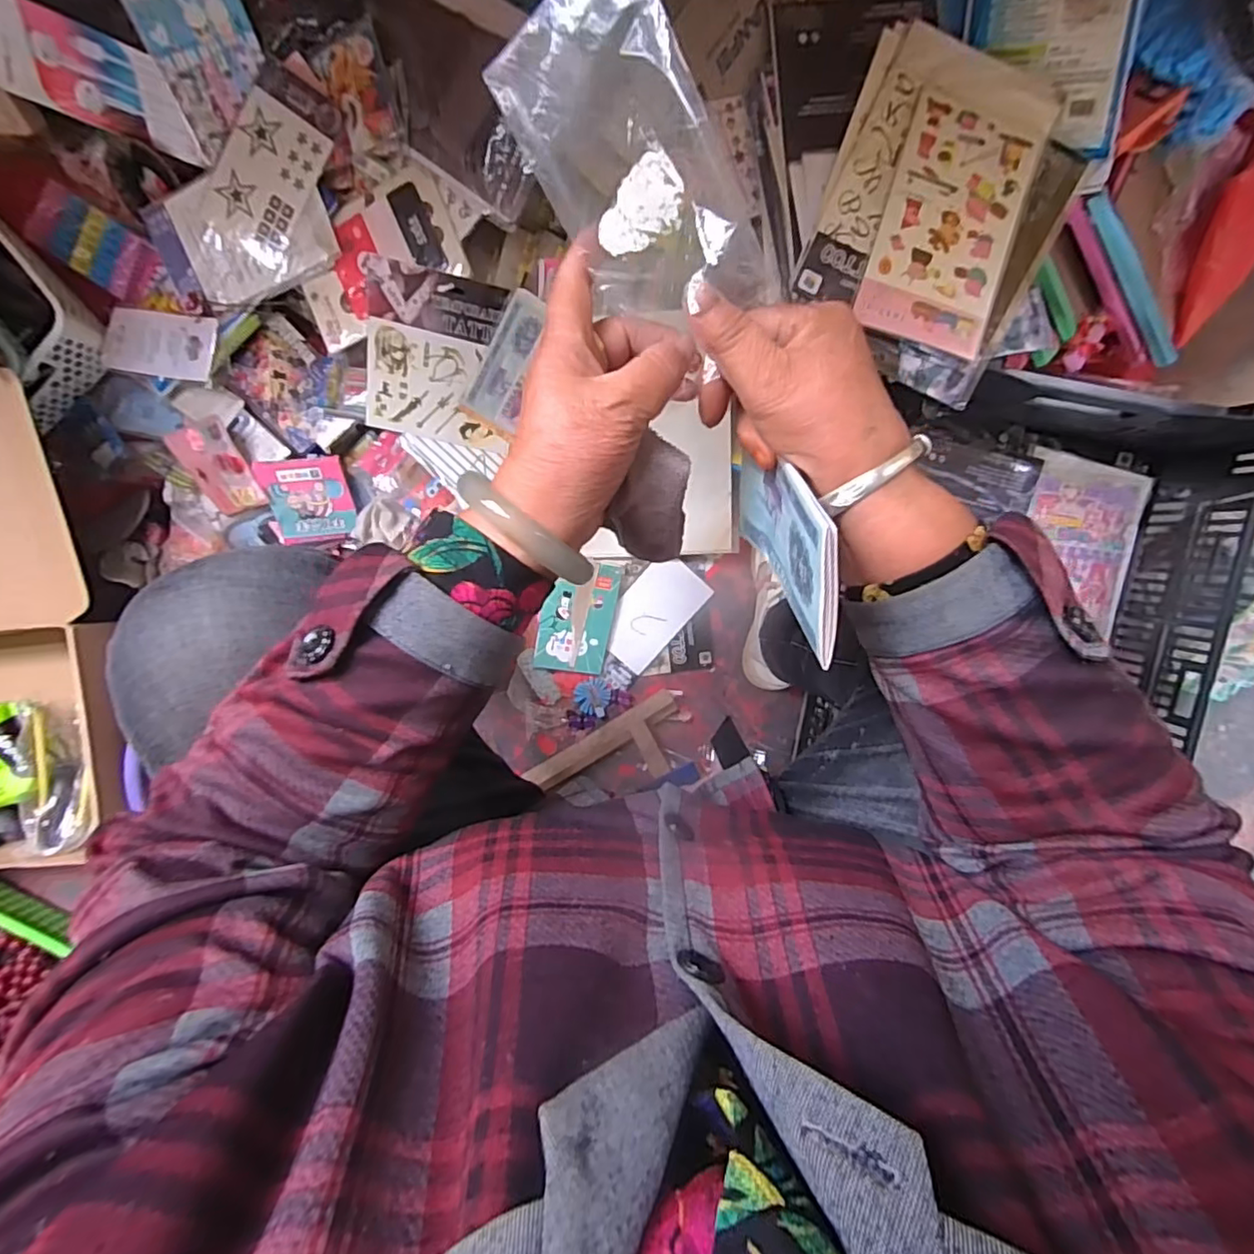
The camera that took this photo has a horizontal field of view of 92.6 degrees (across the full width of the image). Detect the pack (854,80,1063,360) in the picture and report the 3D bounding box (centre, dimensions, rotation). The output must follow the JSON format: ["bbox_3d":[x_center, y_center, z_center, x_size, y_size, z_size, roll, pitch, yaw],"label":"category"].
[{"bbox_3d":[0.306,-0.385,0.556,0.127,0.007,0.248,18,89,-3],"label":"pack"}]

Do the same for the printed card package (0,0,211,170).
[{"bbox_3d":[-0.513,-0.525,0.573,0.194,0.023,0.077,14,124,-15],"label":"printed card package"}]

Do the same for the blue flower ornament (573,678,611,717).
[{"bbox_3d":[-0.045,0.091,0.776,0.045,0.005,0.050,5,98,-3],"label":"blue flower ornament"}]

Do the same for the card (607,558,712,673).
[{"bbox_3d":[0.032,-0.017,0.770,0.085,0.006,0.145,39,95,-11],"label":"card"}]

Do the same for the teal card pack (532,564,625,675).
[{"bbox_3d":[-0.060,-0.011,0.747,0.091,0.004,0.138,9,100,-19],"label":"teal card pack"}]

